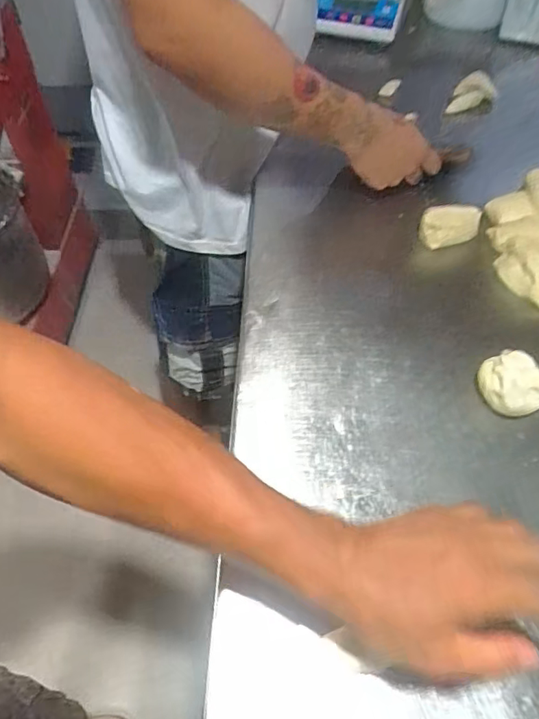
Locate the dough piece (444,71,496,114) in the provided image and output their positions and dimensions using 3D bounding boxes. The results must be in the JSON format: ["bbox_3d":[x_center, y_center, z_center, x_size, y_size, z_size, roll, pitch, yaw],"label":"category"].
[{"bbox_3d":[0.316,-0.412,0.828,0.069,0.036,0.081,19,55,14],"label":"dough piece"}]

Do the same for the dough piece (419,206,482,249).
[{"bbox_3d":[0.219,-0.161,0.642,0.072,0.040,0.040,2,53,4],"label":"dough piece"}]

